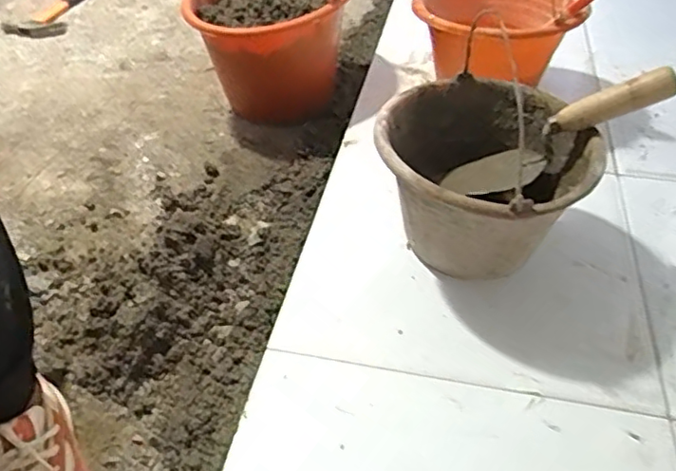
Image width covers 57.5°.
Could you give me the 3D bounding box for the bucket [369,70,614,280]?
[{"bbox_3d":[0.165,-0.055,0.726,0.234,0.159,0.243,0,40,0],"label":"bucket"}]

